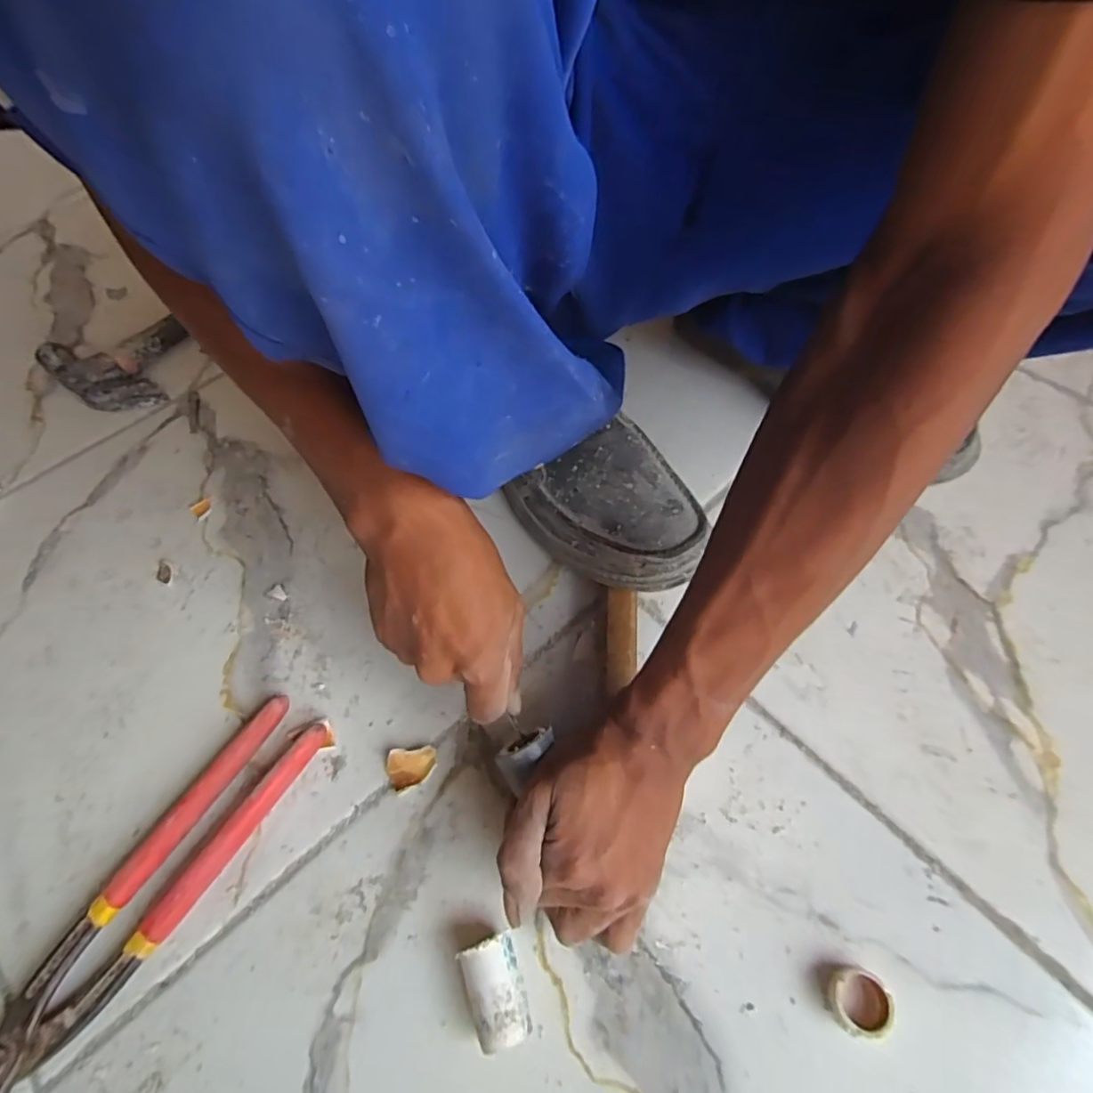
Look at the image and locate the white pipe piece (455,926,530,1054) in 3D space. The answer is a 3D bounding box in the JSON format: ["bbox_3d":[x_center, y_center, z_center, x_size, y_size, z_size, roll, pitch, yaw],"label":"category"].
[{"bbox_3d":[-0.024,0.216,0.288,0.026,0.026,0.043,-20,61,-9],"label":"white pipe piece"}]

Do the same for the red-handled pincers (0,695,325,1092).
[{"bbox_3d":[-0.211,0.186,0.321,0.043,0.023,0.218,28,64,17],"label":"red-handled pincers"}]

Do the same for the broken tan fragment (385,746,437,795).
[{"bbox_3d":[-0.082,0.131,0.354,0.031,0.011,0.025,-33,63,-16],"label":"broken tan fragment"}]

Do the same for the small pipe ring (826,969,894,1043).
[{"bbox_3d":[0.151,0.220,0.284,0.027,0.015,0.027,-1,59,2],"label":"small pipe ring"}]

